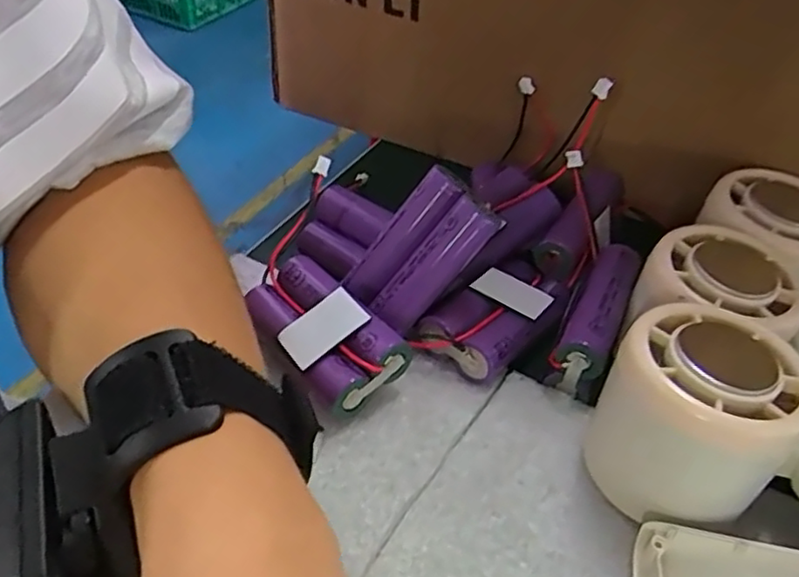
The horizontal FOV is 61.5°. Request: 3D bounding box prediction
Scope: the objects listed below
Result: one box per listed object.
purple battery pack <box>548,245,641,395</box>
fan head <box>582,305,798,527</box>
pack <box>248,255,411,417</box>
[{"bbox_3d":[0.078,0.011,0.267,0.018,0.029,0.062,21,46,16],"label":"purple battery pack"},{"bbox_3d":[0.093,0.040,0.216,0.054,0.058,0.058,32,49,25],"label":"fan head"},{"bbox_3d":[-0.029,0.015,0.252,0.034,0.019,0.068,-39,51,-14],"label":"pack"}]

